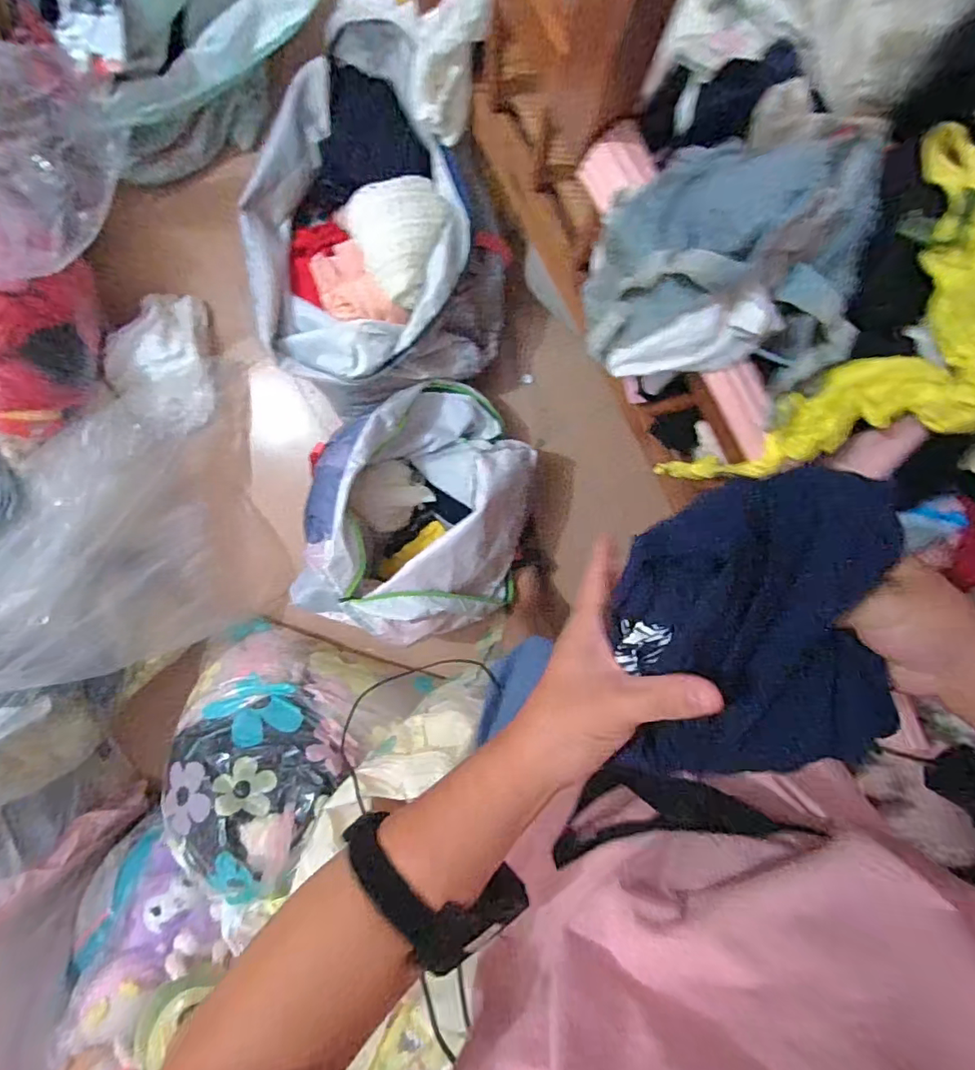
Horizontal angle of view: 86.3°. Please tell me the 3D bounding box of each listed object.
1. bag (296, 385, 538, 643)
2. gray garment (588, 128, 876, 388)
[{"bbox_3d":[-0.133,-0.050,1.027,0.438,0.294,0.509,11,97,-2],"label":"bag"},{"bbox_3d":[0.208,-0.225,0.453,0.209,0.133,0.181,-2,97,0],"label":"gray garment"}]

